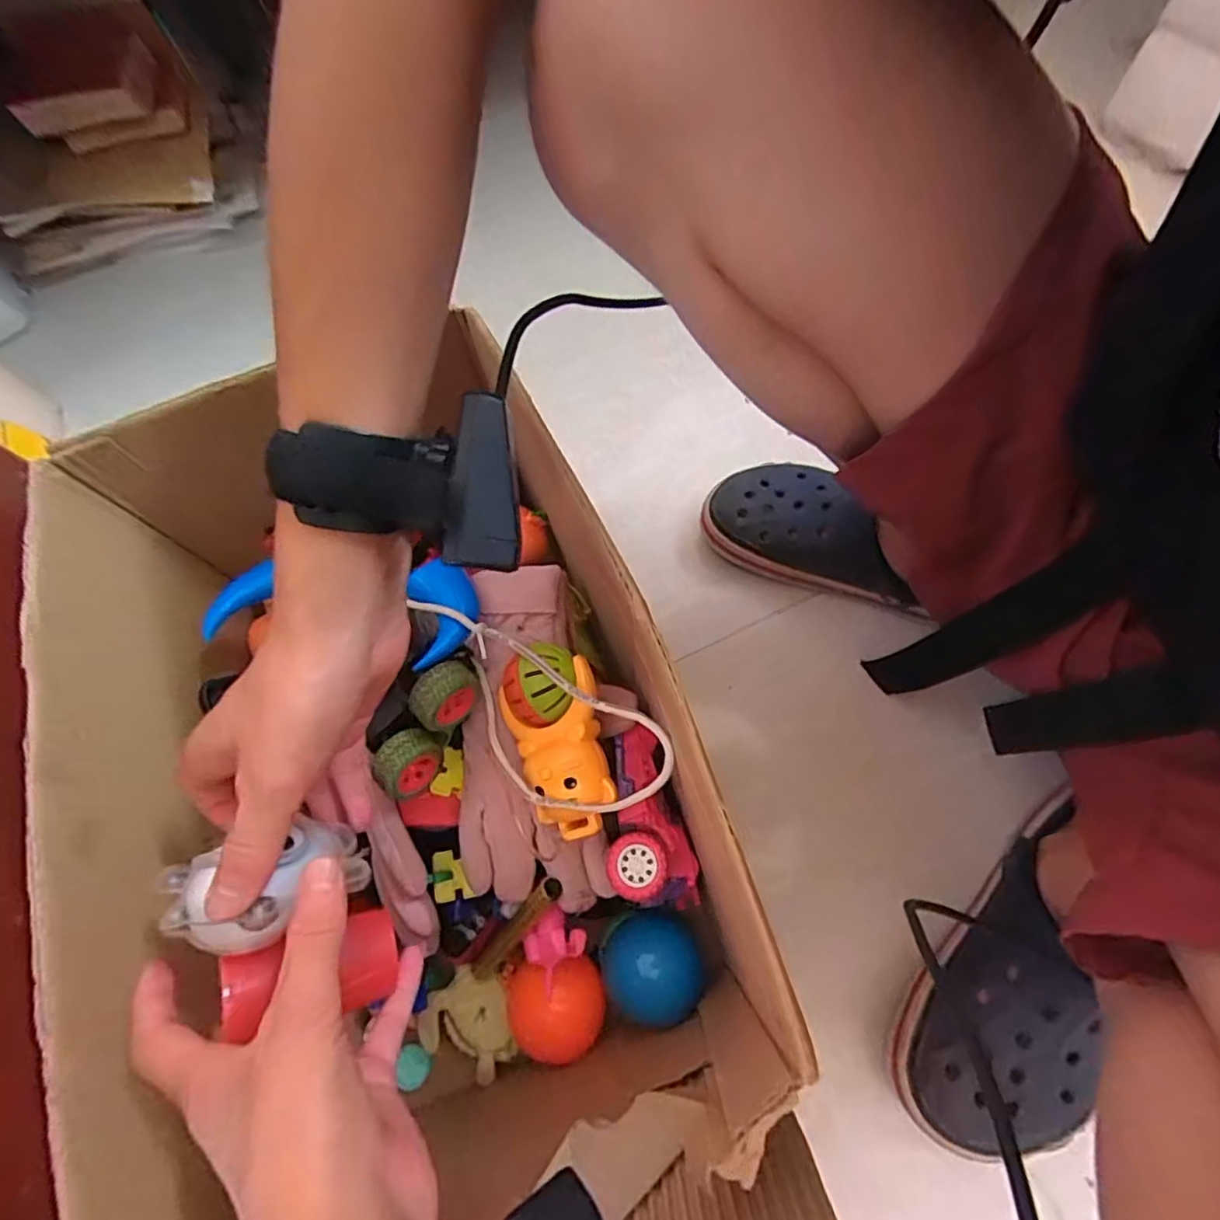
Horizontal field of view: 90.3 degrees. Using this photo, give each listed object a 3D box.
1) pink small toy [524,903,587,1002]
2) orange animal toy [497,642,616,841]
[{"bbox_3d":[-0.037,0.216,0.386,0.031,0.022,0.055,51,120,39],"label":"pink small toy"},{"bbox_3d":[-0.028,0.072,0.347,0.058,0.035,0.108,-22,68,-3],"label":"orange animal toy"}]

